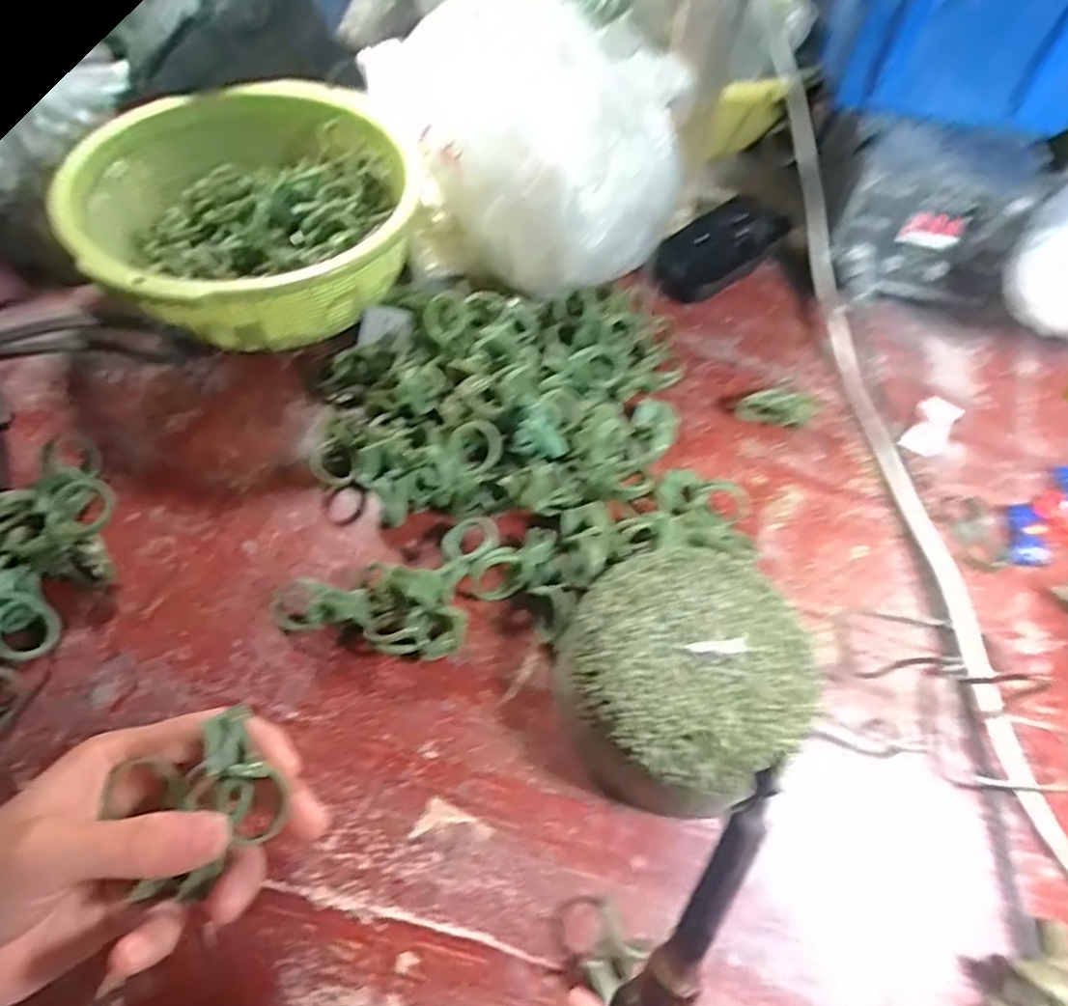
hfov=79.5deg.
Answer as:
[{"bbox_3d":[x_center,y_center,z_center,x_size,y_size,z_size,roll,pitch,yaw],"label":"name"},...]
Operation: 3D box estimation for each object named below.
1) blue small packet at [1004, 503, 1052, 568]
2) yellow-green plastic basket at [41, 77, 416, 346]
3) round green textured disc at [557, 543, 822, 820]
[{"bbox_3d":[0.265,0.016,0.347,0.021,0.009,0.036,2,58,-1],"label":"blue small packet"},{"bbox_3d":[-0.168,-0.178,0.388,0.189,0.064,0.204,1,58,-1],"label":"yellow-green plastic basket"},{"bbox_3d":[0.063,0.073,0.277,0.101,0.043,0.097,1,58,-1],"label":"round green textured disc"}]

